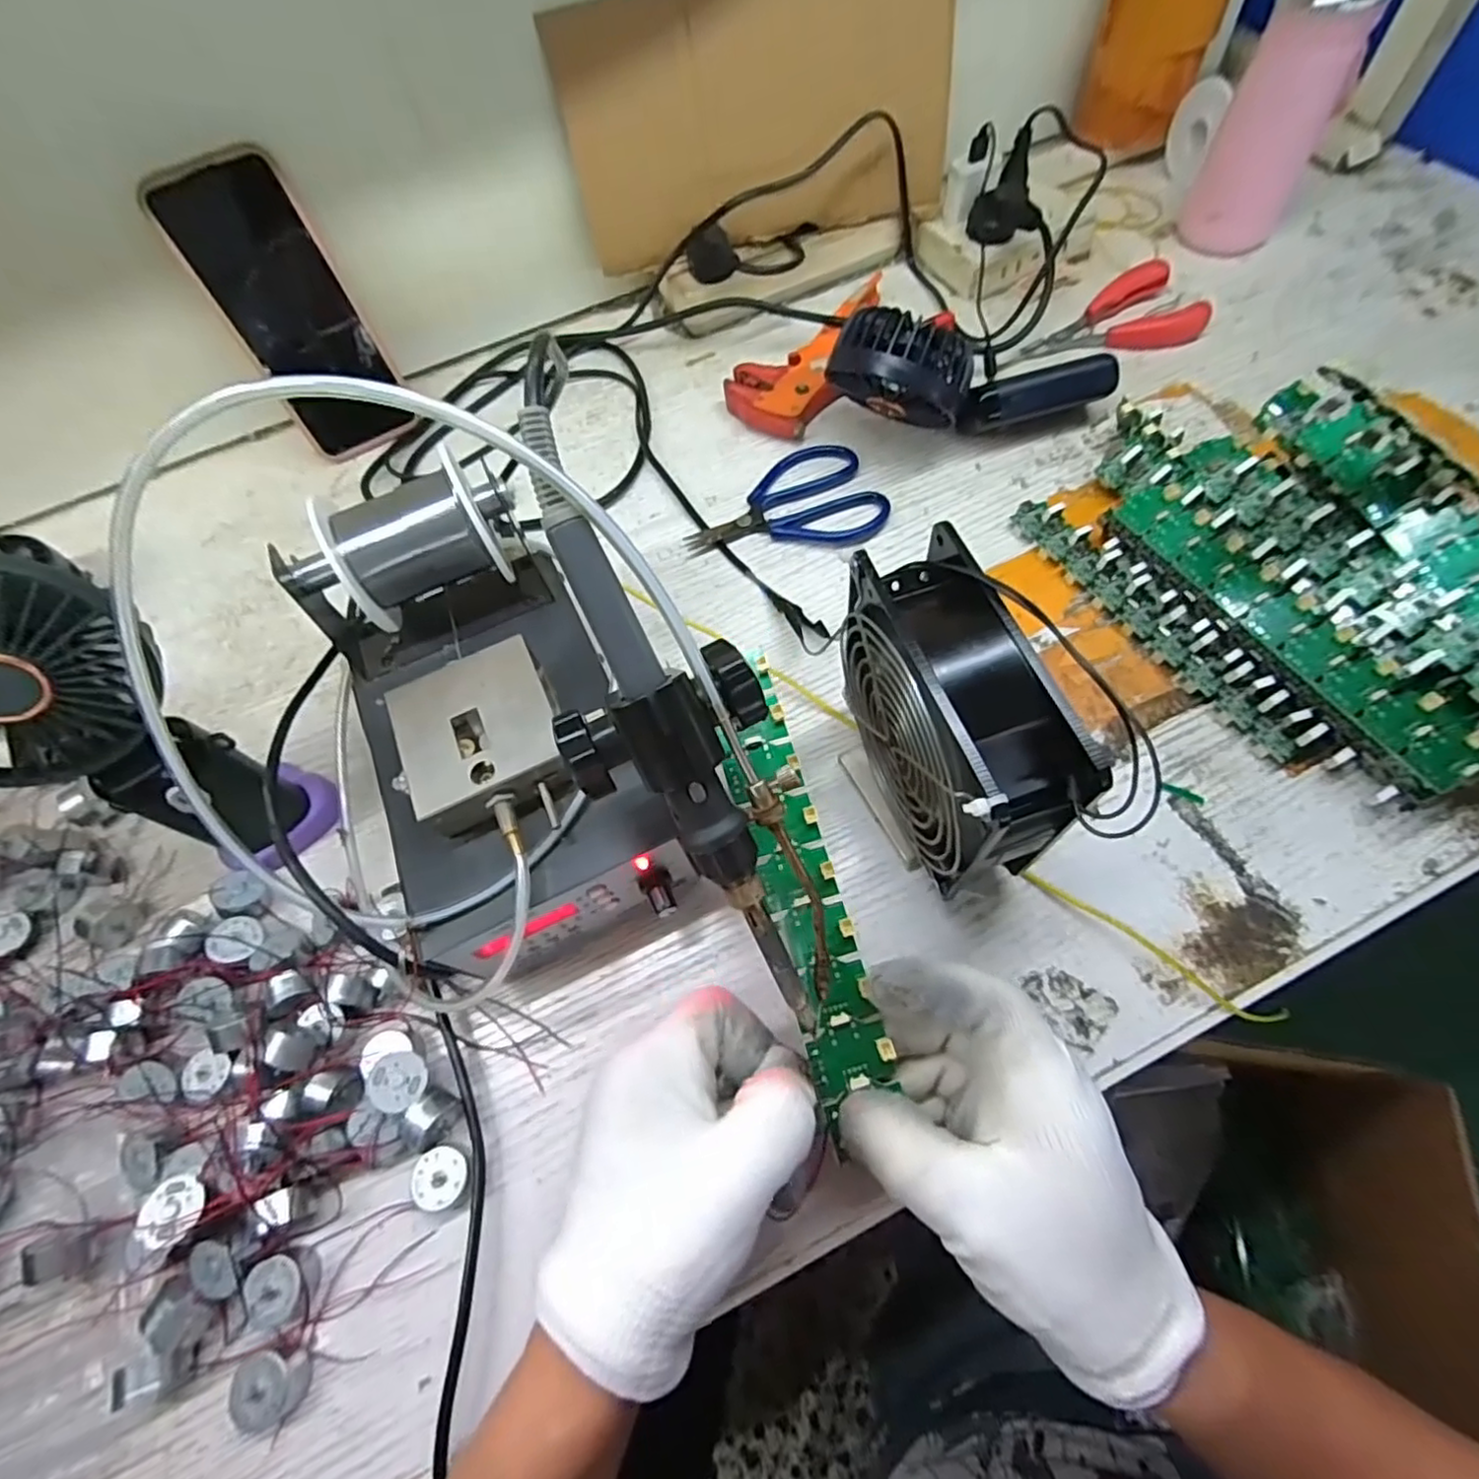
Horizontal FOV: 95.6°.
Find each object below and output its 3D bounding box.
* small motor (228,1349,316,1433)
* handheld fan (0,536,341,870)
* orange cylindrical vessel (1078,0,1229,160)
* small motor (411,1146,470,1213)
[{"bbox_3d":[-0.179,0.246,0.256,0.024,0.013,0.024,-2,65,4],"label":"small motor"},{"bbox_3d":[-0.270,-0.003,0.304,0.082,0.193,0.077,11,66,10],"label":"handheld fan"},{"bbox_3d":[0.325,-0.546,0.530,0.084,0.108,0.076,22,69,14],"label":"orange cylindrical vessel"},{"bbox_3d":[-0.124,0.184,0.281,0.021,0.013,0.022,-2,65,4],"label":"small motor"}]

